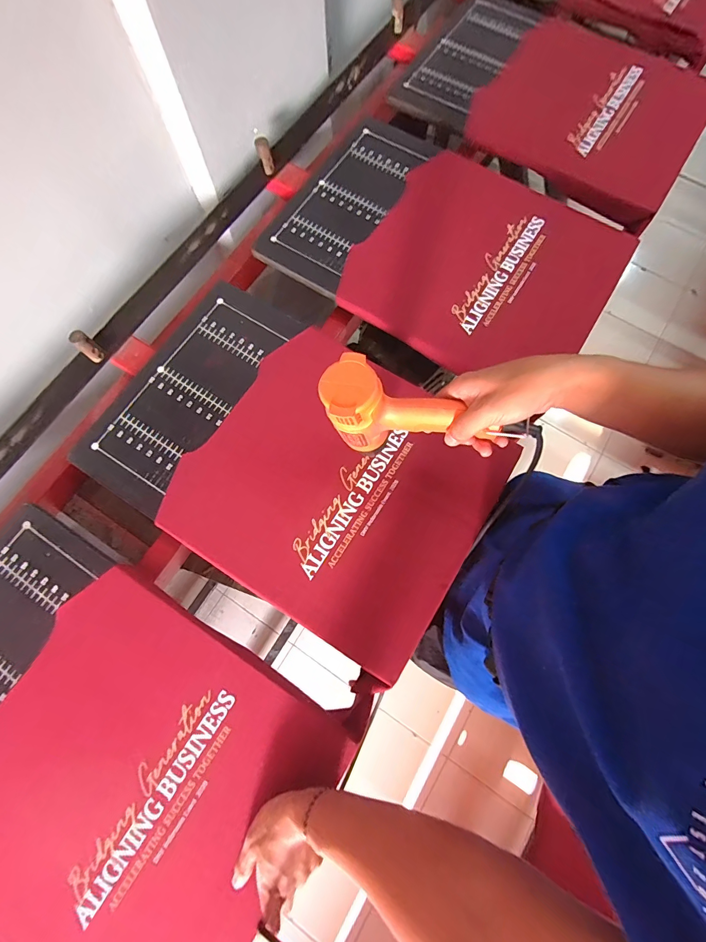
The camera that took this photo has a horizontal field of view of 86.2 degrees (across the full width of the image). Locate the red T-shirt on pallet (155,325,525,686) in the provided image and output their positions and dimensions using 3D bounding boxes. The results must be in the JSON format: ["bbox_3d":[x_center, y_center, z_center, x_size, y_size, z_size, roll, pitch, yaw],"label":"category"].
[{"bbox_3d":[-0.021,0.015,0.563,0.418,0.028,0.388,31,77,9],"label":"red T-shirt on pallet"}]

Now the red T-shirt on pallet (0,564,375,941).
[{"bbox_3d":[-0.281,0.404,0.483,0.425,0.027,0.417,31,77,9],"label":"red T-shirt on pallet"}]

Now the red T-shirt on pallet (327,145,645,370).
[{"bbox_3d":[0.235,-0.364,0.687,0.426,0.043,0.411,34,78,6],"label":"red T-shirt on pallet"}]

